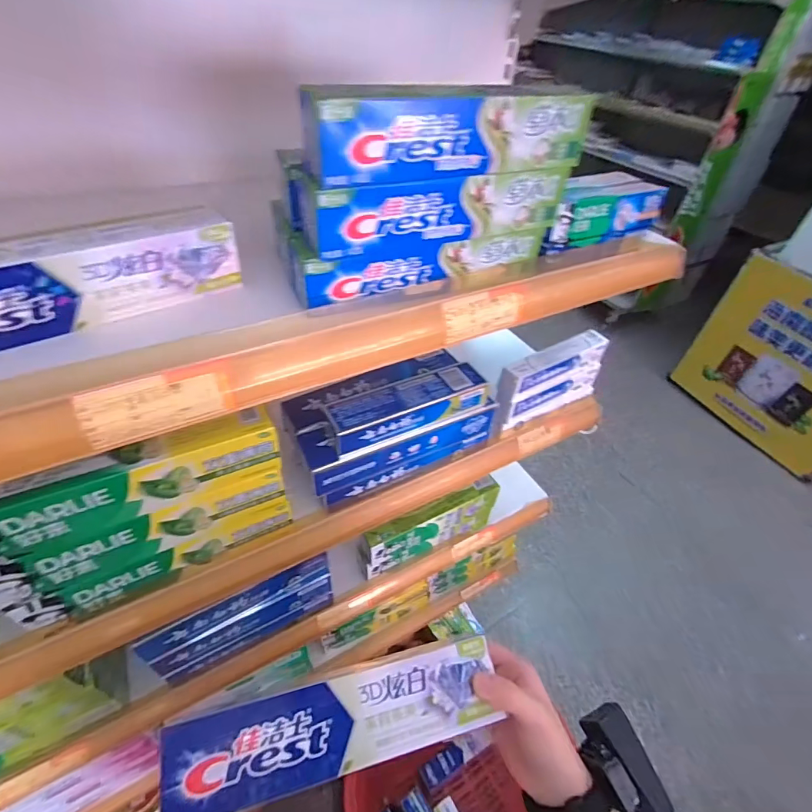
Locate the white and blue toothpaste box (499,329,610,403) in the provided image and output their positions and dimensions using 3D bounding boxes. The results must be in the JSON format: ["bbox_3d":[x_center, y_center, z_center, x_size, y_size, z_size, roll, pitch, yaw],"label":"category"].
[{"bbox_3d":[0.195,-0.057,0.580,0.167,0.046,0.035,-21,49,-25],"label":"white and blue toothpaste box"}]

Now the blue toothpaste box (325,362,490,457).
[{"bbox_3d":[0.004,0.000,0.479,0.181,0.040,0.050,-20,49,-24],"label":"blue toothpaste box"}]

